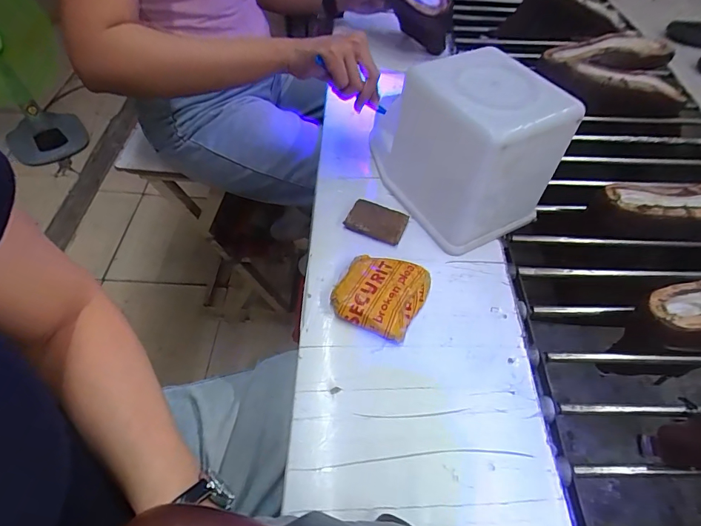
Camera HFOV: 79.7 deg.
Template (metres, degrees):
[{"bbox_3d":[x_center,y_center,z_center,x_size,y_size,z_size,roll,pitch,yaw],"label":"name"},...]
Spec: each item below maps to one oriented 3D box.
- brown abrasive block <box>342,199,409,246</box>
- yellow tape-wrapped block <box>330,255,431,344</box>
[{"bbox_3d":[0.033,-0.053,0.516,0.071,0.009,0.051,22,54,14],"label":"brown abrasive block"},{"bbox_3d":[0.032,0.032,0.450,0.087,0.023,0.087,22,54,14],"label":"yellow tape-wrapped block"}]

